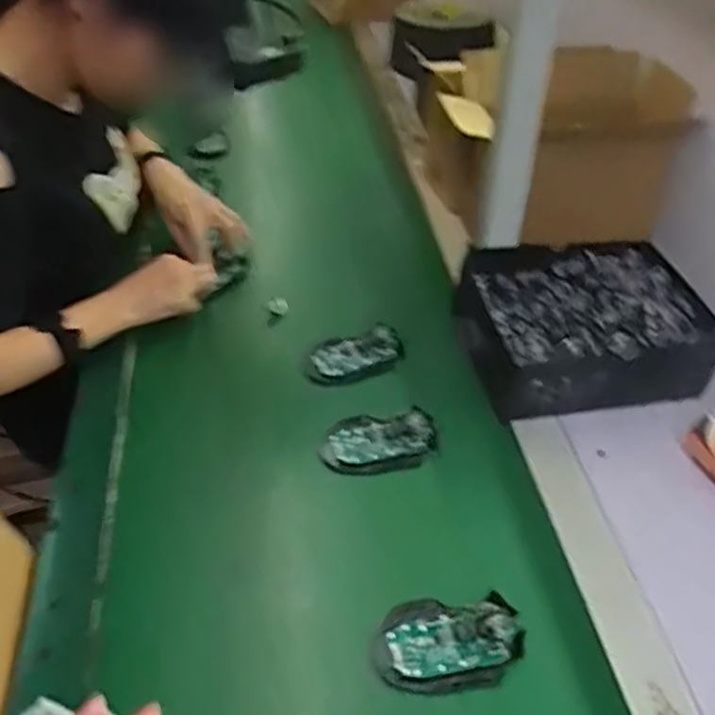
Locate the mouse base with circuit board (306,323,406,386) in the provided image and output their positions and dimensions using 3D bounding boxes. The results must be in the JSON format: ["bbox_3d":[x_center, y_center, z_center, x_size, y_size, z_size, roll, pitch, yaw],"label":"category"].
[{"bbox_3d":[-0.002,-0.002,0.819,0.114,0.024,0.064,-13,42,-16],"label":"mouse base with circuit board"}]

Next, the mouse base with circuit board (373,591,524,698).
[{"bbox_3d":[0.071,0.220,0.565,0.112,0.022,0.071,0,40,-2],"label":"mouse base with circuit board"}]

